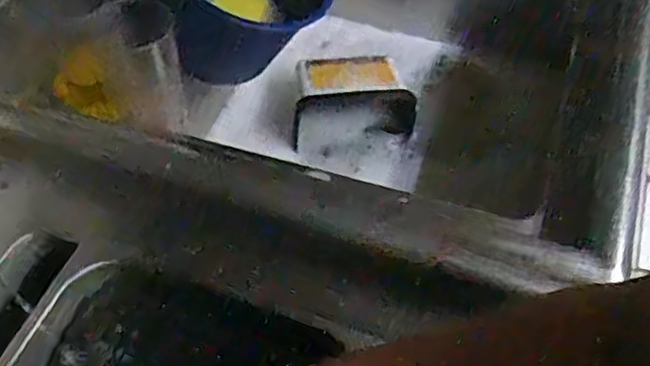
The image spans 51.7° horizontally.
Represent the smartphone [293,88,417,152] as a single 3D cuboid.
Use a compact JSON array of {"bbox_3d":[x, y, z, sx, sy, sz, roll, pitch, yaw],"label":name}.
[{"bbox_3d":[0.047,-0.103,1.066,0.192,0.087,0.015,-7,17,-3],"label":"smartphone"}]

